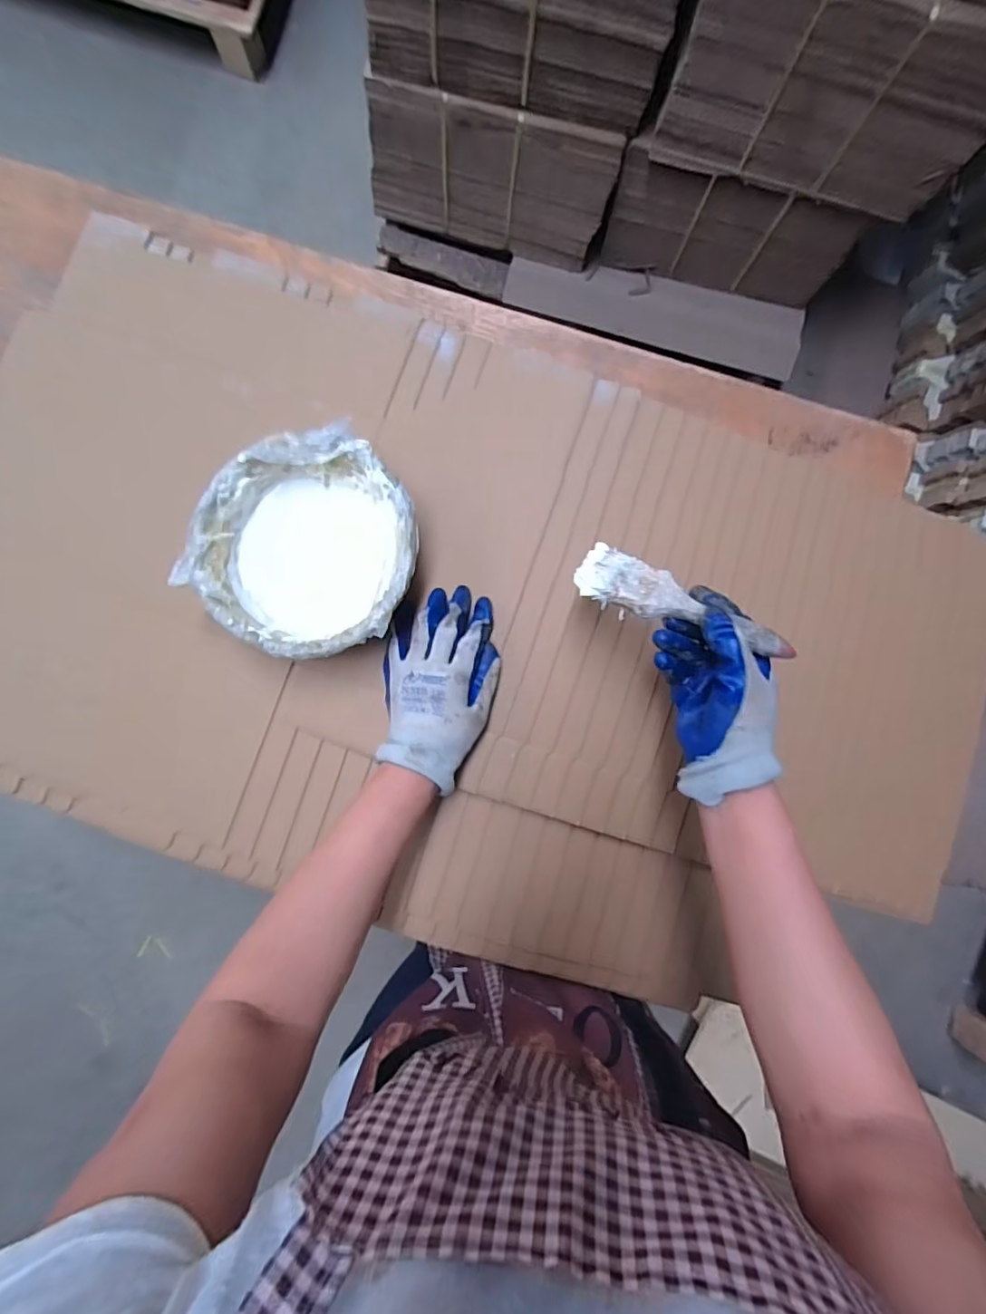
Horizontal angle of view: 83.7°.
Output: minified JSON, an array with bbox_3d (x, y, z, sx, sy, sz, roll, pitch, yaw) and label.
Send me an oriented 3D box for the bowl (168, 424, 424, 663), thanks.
[{"bbox_3d":[-0.163,-0.097,0.505,0.188,0.076,0.191,0,83,-2],"label":"bowl"}]

